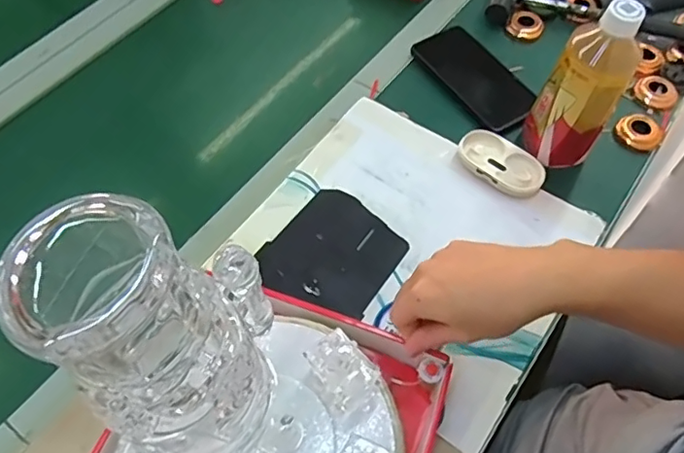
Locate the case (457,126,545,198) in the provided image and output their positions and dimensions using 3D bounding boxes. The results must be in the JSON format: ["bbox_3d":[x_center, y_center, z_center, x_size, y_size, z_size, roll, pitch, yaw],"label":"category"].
[{"bbox_3d":[0.172,-0.068,0.597,0.094,0.017,0.054,33,65,18],"label":"case"}]

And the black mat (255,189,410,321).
[{"bbox_3d":[-0.008,0.026,0.560,0.120,0.007,0.127,29,64,16],"label":"black mat"}]

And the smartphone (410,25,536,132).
[{"bbox_3d":[0.163,-0.184,0.667,0.080,0.010,0.164,-31,64,-16],"label":"smartphone"}]

